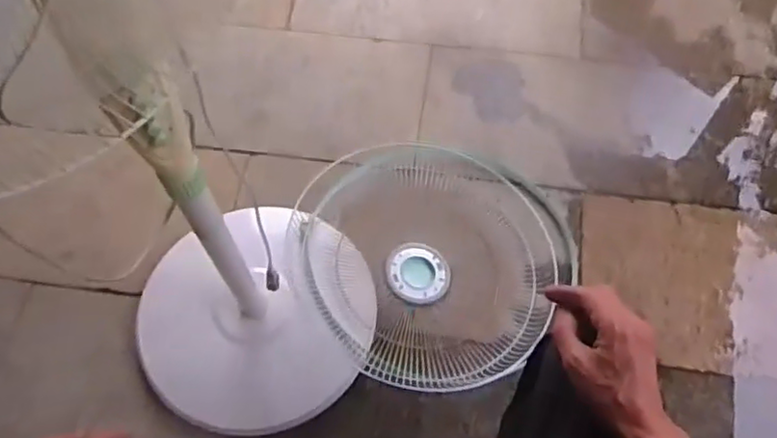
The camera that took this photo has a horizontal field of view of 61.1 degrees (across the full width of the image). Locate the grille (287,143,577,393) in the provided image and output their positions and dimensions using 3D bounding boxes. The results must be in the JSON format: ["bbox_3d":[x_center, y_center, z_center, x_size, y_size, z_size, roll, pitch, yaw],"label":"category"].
[{"bbox_3d":[0.071,0.053,1.076,0.418,0.087,0.426,0,62,0],"label":"grille"}]

